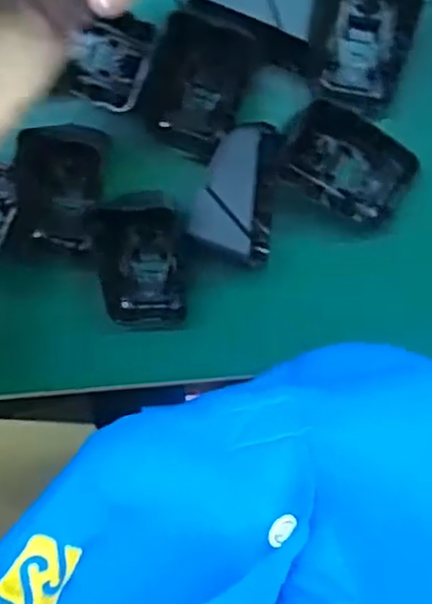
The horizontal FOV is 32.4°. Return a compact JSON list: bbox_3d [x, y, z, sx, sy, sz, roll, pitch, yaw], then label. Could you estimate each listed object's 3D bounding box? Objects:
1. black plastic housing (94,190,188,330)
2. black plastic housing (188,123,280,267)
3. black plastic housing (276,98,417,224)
[{"bbox_3d":[-0.039,-0.021,0.387,0.043,0.026,0.070,-3,98,4],"label":"black plastic housing"},{"bbox_3d":[0.009,-0.053,0.365,0.039,0.042,0.069,6,98,3],"label":"black plastic housing"},{"bbox_3d":[0.065,-0.068,0.369,0.063,0.026,0.044,31,99,-1],"label":"black plastic housing"}]

